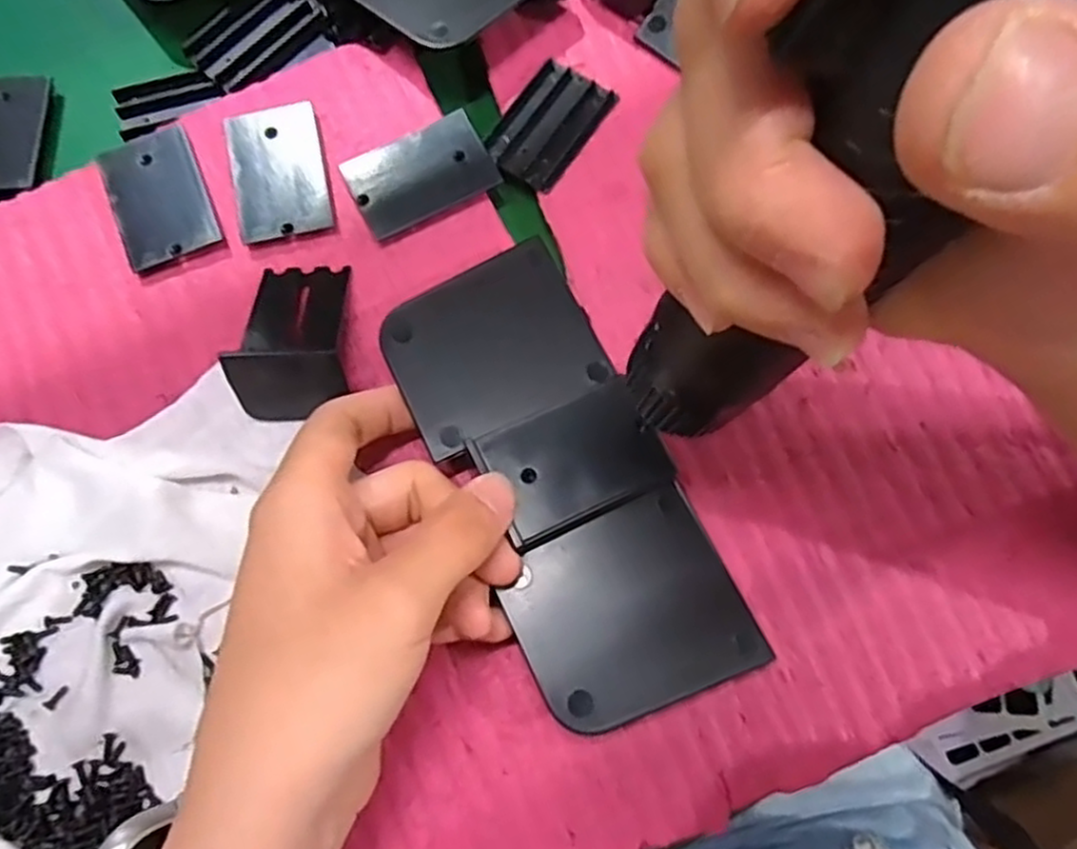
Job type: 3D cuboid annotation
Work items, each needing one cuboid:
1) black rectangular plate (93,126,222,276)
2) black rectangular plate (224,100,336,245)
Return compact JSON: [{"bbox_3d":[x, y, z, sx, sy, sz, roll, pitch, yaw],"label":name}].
[{"bbox_3d":[-0.148,-0.089,0.296,0.035,0.004,0.054,-21,79,-12],"label":"black rectangular plate"},{"bbox_3d":[-0.102,-0.099,0.297,0.036,0.007,0.051,-12,74,-5],"label":"black rectangular plate"}]

